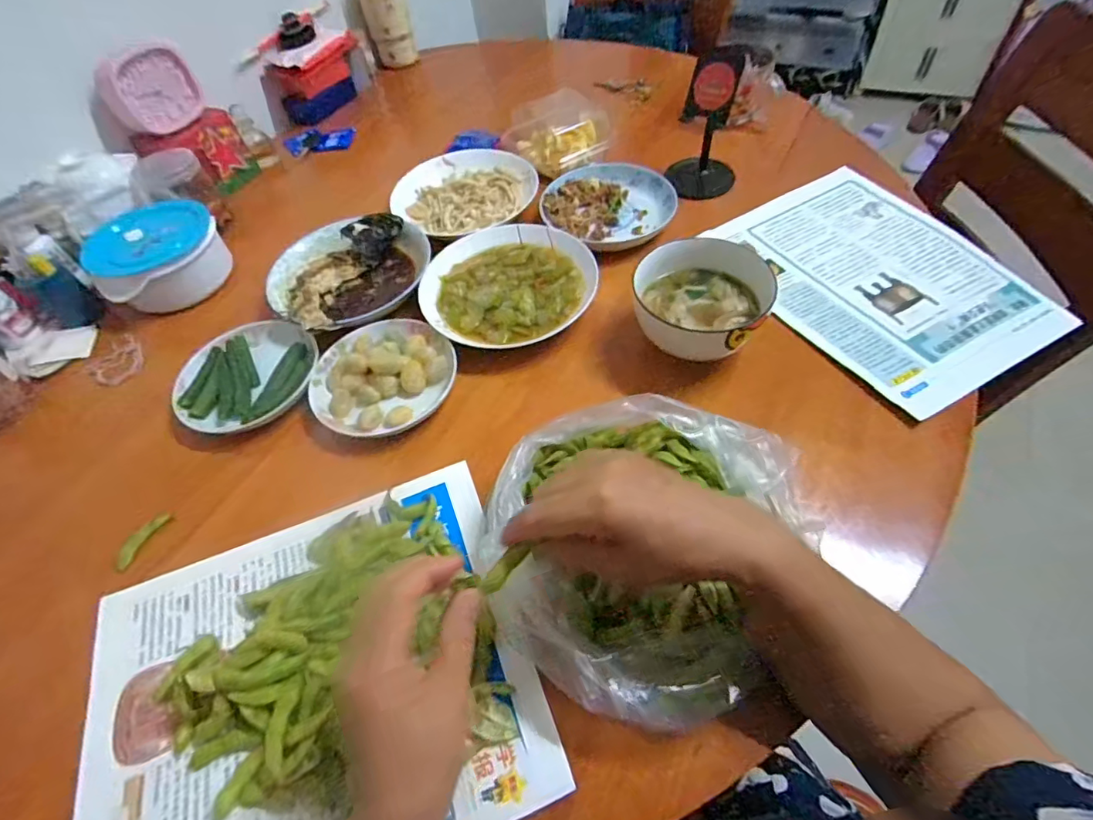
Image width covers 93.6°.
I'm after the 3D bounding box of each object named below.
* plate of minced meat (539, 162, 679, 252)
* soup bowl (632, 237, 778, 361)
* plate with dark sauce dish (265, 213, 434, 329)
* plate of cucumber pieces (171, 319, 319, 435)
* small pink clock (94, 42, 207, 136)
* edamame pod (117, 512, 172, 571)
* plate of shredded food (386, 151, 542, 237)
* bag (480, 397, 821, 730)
[{"bbox_3d":[0.076,-0.280,0.684,0.162,0.031,0.181,-19,55,-7],"label":"plate of minced meat"},{"bbox_3d":[0.157,-0.107,0.531,0.126,0.073,0.146,-32,57,-16],"label":"soup bowl"},{"bbox_3d":[-0.247,-0.176,0.644,0.191,0.057,0.195,-3,54,4],"label":"plate with dark sauce dish"},{"bbox_3d":[-0.333,-0.041,0.577,0.148,0.039,0.143,-3,54,4],"label":"plate of cucumber pieces"},{"bbox_3d":[-0.568,-0.462,0.744,0.046,0.090,0.127,38,68,22],"label":"small pink clock"},{"bbox_3d":[-0.382,0.121,0.484,0.017,0.007,0.058,17,58,18],"label":"edamame pod"},{"bbox_3d":[-0.118,-0.312,0.727,0.198,0.031,0.182,-3,54,4],"label":"plate of shredded food"},{"bbox_3d":[0.066,0.098,0.399,0.228,0.079,0.224,20,59,19],"label":"bag"}]

